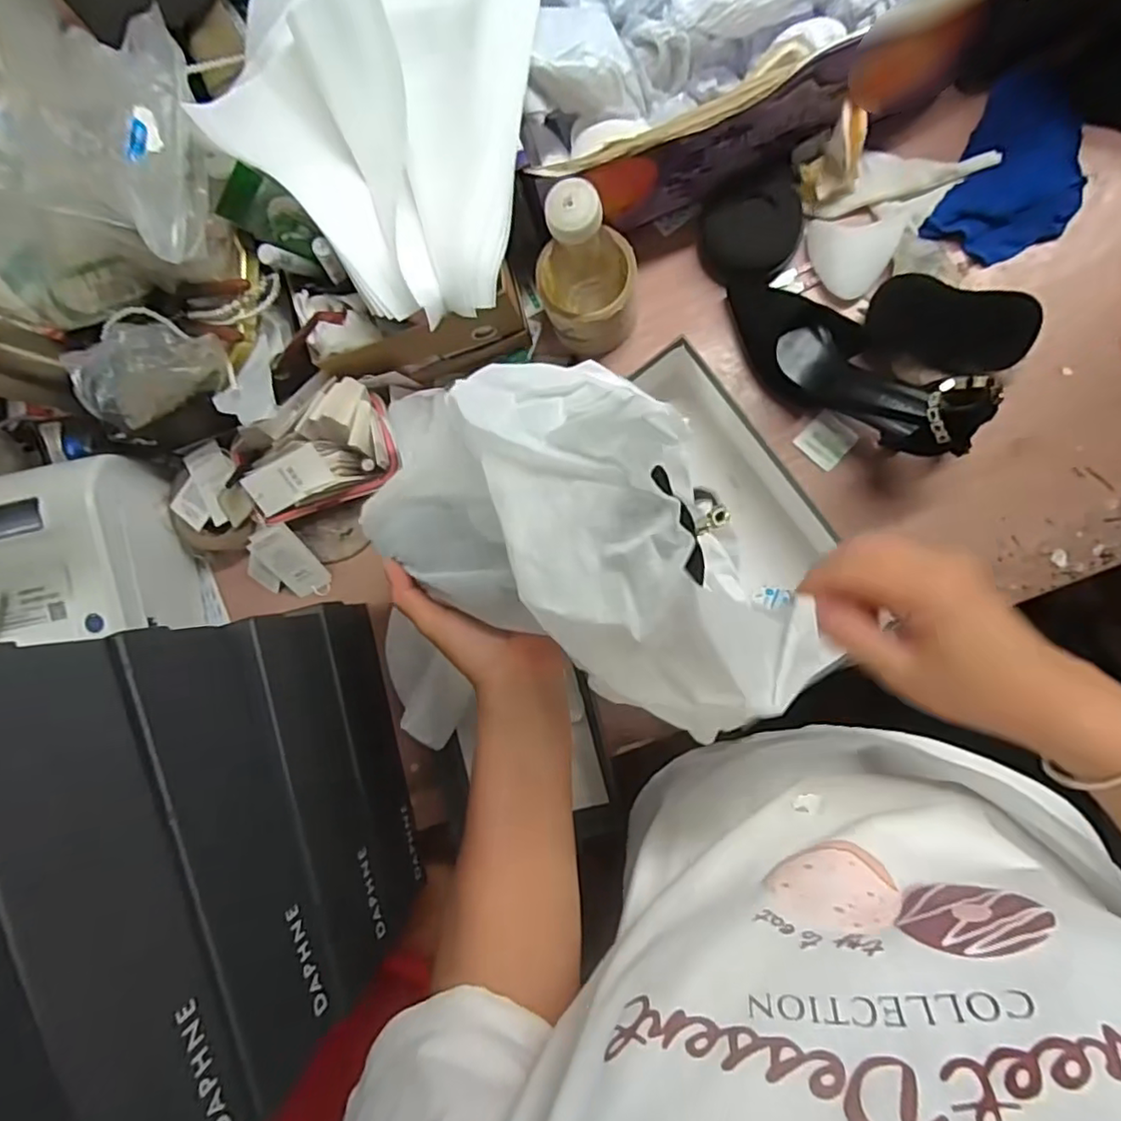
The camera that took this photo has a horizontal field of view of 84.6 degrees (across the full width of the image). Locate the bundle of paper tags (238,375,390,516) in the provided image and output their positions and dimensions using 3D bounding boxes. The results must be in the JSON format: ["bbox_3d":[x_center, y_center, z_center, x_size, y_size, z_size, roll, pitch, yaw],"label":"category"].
[{"bbox_3d":[-0.239,-0.104,0.583,0.152,0.054,0.101,-23,86,7],"label":"bundle of paper tags"}]

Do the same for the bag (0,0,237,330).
[{"bbox_3d":[-0.430,-0.344,0.495,0.276,0.169,0.232,-6,88,8],"label":"bag"}]

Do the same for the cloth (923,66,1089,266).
[{"bbox_3d":[0.418,-0.351,0.551,0.107,0.031,0.156,27,92,8],"label":"cloth"}]

